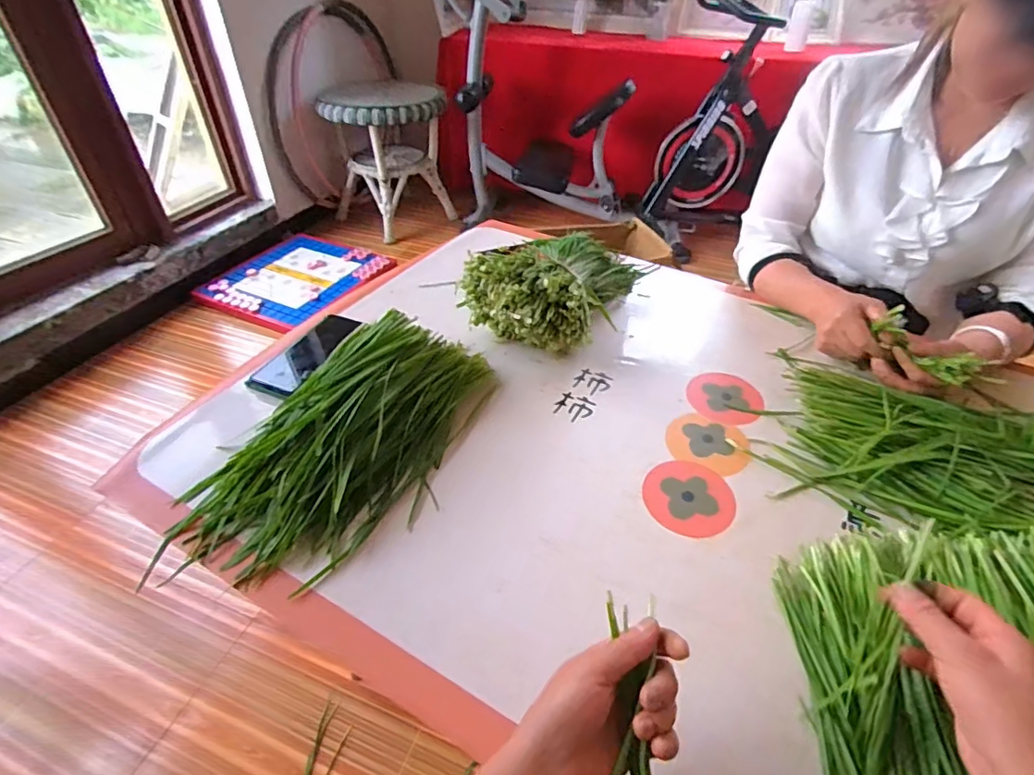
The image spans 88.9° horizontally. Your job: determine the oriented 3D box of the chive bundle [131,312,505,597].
[{"bbox_3d":[-0.177,0.049,0.584,0.199,0.069,0.370,21,44,21],"label":"chive bundle"}]

